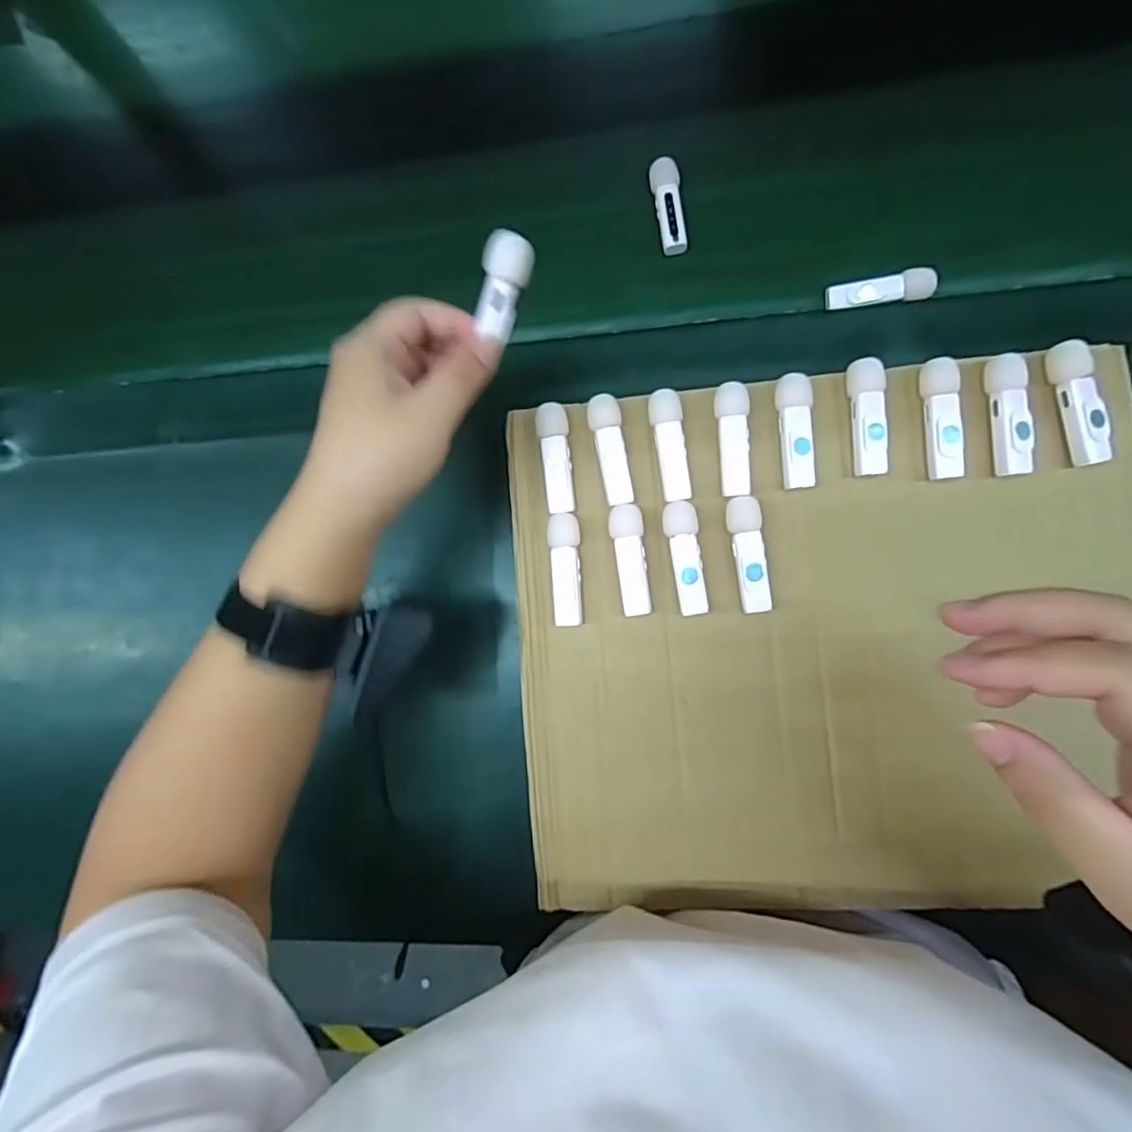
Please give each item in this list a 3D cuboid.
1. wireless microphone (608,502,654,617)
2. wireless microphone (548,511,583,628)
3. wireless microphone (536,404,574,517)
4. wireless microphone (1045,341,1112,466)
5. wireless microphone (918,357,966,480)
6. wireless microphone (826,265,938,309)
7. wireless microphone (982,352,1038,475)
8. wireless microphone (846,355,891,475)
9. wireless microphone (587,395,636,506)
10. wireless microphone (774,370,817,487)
[{"bbox_3d":[0.038,-0.003,0.356,0.018,0.011,0.064,-6,82,7],"label":"wireless microphone"},{"bbox_3d":[0.001,0.002,0.361,0.017,0.013,0.065,-5,82,8],"label":"wireless microphone"},{"bbox_3d":[-0.006,-0.064,0.365,0.018,0.013,0.065,-5,82,8],"label":"wireless microphone"},{"bbox_3d":[0.274,-0.087,0.324,0.017,0.013,0.065,-12,81,7],"label":"wireless microphone"},{"bbox_3d":[0.206,-0.080,0.334,0.016,0.016,0.064,-7,82,7],"label":"wireless microphone"},{"bbox_3d":[0.204,-0.178,0.395,0.063,0.011,0.019,-6,82,7],"label":"wireless microphone"},{"bbox_3d":[0.240,-0.081,0.328,0.017,0.013,0.063,-4,82,8],"label":"wireless microphone"},{"bbox_3d":[0.168,-0.083,0.340,0.017,0.017,0.064,-2,82,8],"label":"wireless microphone"},{"bbox_3d":[0.027,-0.068,0.360,0.019,0.011,0.064,-9,82,7],"label":"wireless microphone"},{"bbox_3d":[0.130,-0.075,0.346,0.018,0.016,0.062,-6,82,7],"label":"wireless microphone"}]

